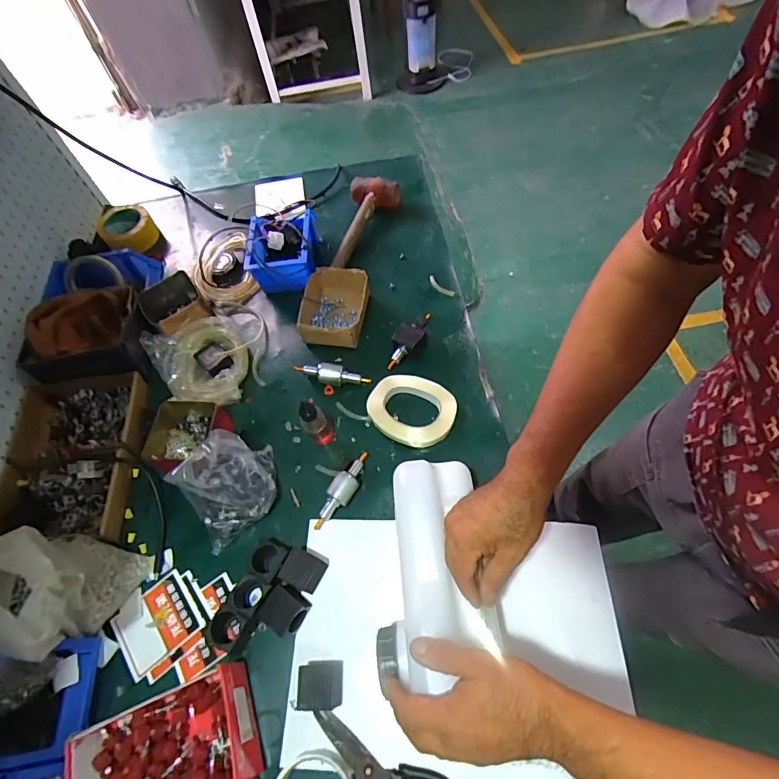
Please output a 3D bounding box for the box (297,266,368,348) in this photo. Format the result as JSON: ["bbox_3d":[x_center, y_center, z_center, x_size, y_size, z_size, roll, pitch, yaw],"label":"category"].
[{"bbox_3d":[-0.094,-0.142,0.752,0.108,0.049,0.141,4,62,9],"label":"box"}]

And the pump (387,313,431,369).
[{"bbox_3d":[0.029,-0.080,0.710,0.042,0.038,0.114,30,69,20],"label":"pump"}]

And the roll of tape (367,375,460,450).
[{"bbox_3d":[0.033,0.026,0.659,0.135,0.021,0.108,30,68,21],"label":"roll of tape"}]

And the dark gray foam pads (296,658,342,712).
[{"bbox_3d":[-0.078,0.333,0.491,0.043,0.040,0.047,-6,61,3],"label":"dark gray foam pads"}]

